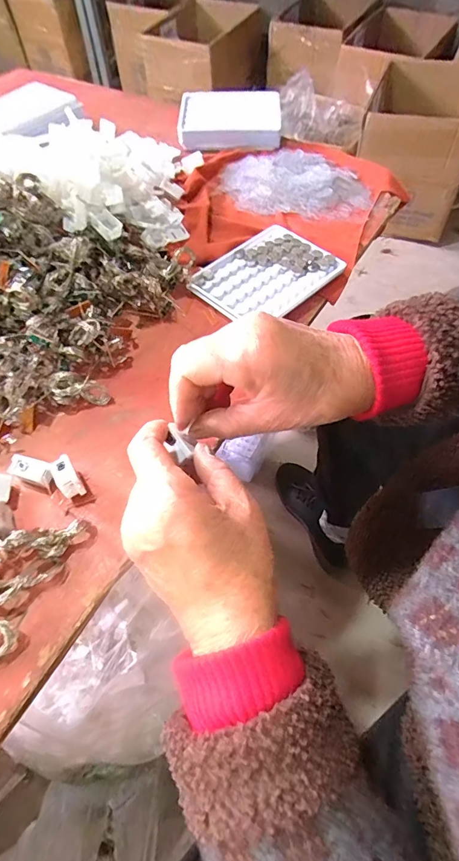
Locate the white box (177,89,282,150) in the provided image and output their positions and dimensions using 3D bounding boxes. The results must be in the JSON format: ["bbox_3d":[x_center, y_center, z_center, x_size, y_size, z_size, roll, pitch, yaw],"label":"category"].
[{"bbox_3d":[0.001,-0.417,0.565,0.133,0.031,0.101,2,59,2],"label":"white box"}]

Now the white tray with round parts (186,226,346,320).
[{"bbox_3d":[0.035,-0.153,0.405,0.130,0.009,0.093,-37,65,-19],"label":"white tray with round parts"}]

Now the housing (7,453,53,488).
[{"bbox_3d":[-0.138,0.030,0.297,0.030,0.018,0.017,16,60,10],"label":"housing"}]

